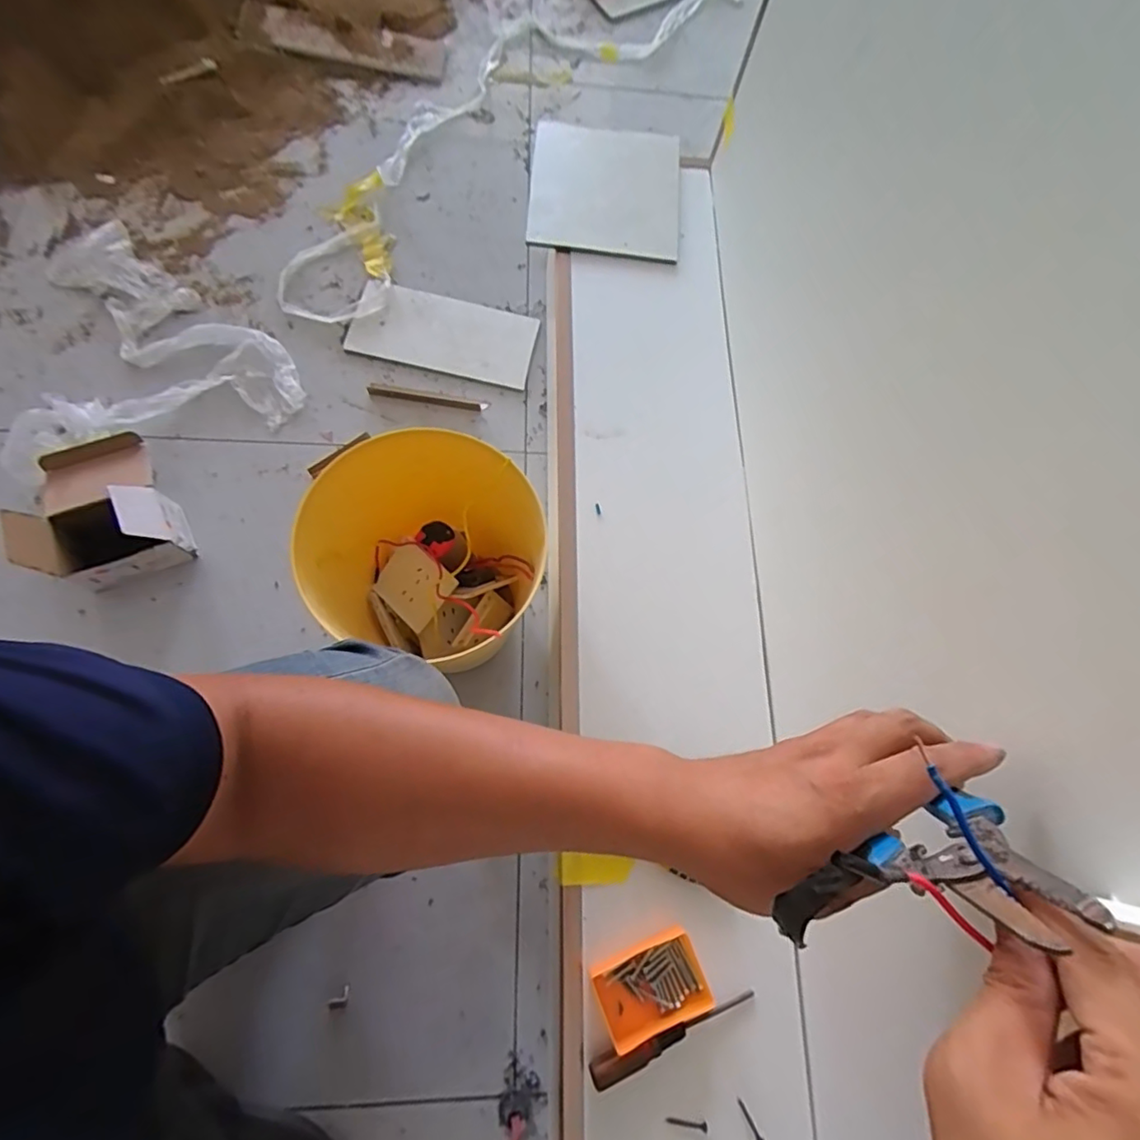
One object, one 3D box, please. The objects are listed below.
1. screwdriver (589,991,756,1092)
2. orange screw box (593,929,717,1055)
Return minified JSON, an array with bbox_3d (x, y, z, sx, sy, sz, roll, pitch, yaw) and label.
[{"bbox_3d":[0.091,0.402,0.493,0.151,0.023,0.019,-16,75,-10],"label":"screwdriver"},{"bbox_3d":[0.071,0.366,0.508,0.093,0.020,0.066,-22,77,-12],"label":"orange screw box"}]

